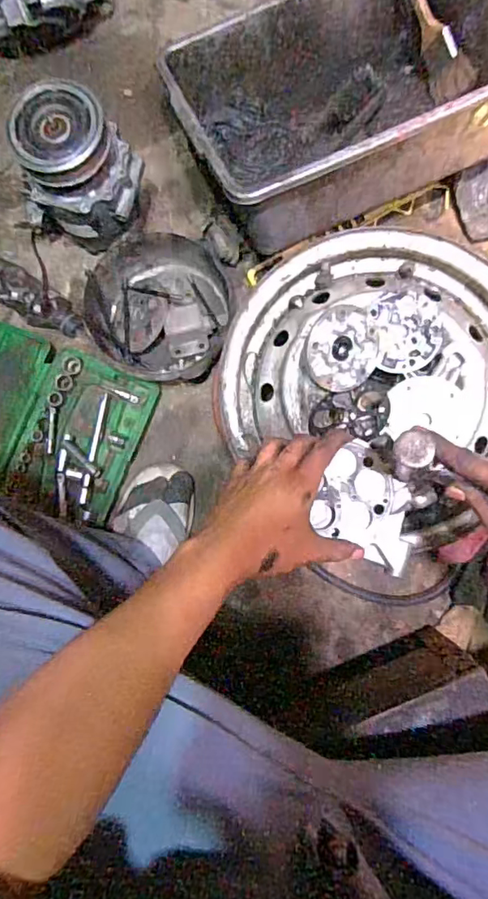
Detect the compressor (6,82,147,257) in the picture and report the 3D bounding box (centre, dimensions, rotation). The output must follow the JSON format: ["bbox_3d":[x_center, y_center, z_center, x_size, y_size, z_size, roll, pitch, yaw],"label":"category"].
[{"bbox_3d":[-0.201,-0.343,0.687,0.120,0.186,0.116,0,84,4],"label":"compressor"}]

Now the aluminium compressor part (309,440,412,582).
[{"bbox_3d":[0.119,0.052,0.488,0.104,0.040,0.085,31,87,6],"label":"aluminium compressor part"}]

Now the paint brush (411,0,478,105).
[{"bbox_3d":[0.238,-0.546,0.691,0.019,0.071,0.192,-28,98,0],"label":"paint brush"}]

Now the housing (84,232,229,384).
[{"bbox_3d":[-0.120,-0.192,0.739,0.184,0.071,0.195,0,84,4],"label":"housing"}]

